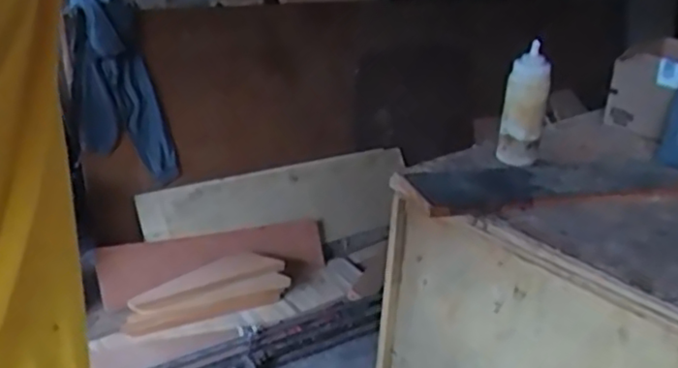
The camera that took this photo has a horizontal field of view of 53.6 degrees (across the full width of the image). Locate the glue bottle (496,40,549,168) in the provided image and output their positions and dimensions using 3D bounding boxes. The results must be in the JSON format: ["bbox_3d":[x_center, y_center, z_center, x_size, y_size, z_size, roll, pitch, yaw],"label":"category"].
[{"bbox_3d":[0.294,-0.118,1.079,0.070,0.188,0.057,10,23,17],"label":"glue bottle"}]

